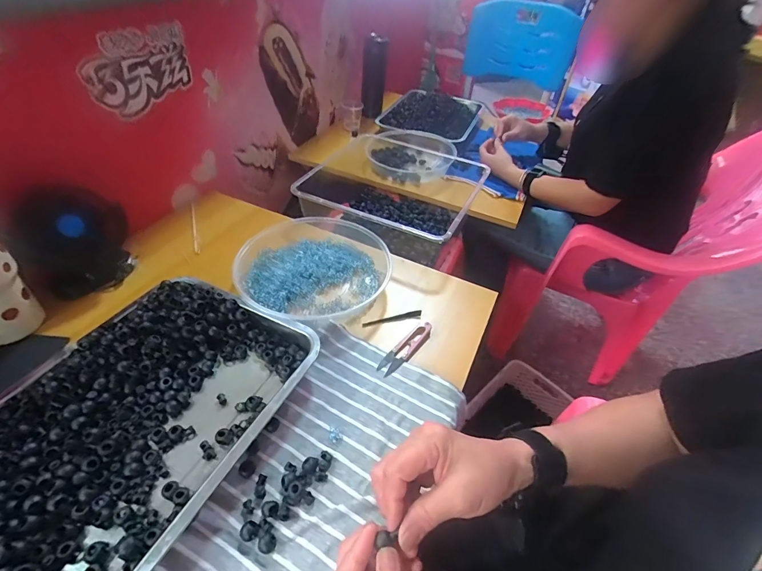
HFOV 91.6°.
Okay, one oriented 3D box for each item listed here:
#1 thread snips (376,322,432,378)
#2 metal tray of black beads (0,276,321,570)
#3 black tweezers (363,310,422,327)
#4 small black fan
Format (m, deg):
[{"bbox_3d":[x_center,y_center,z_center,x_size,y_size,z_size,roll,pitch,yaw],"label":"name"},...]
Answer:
[{"bbox_3d":[0.035,0.082,0.496,0.026,0.010,0.102,31,50,24],"label":"thread snips"},{"bbox_3d":[-0.250,0.138,0.381,0.244,0.045,0.340,21,46,15],"label":"metal tray of black beads"},{"bbox_3d":[0.017,0.047,0.530,0.088,0.011,0.009,-10,47,-16],"label":"black tweezers"},{"bbox_3d":[-0.416,-0.060,0.509,0.125,0.133,0.066,-31,55,-32],"label":"small black fan"}]

